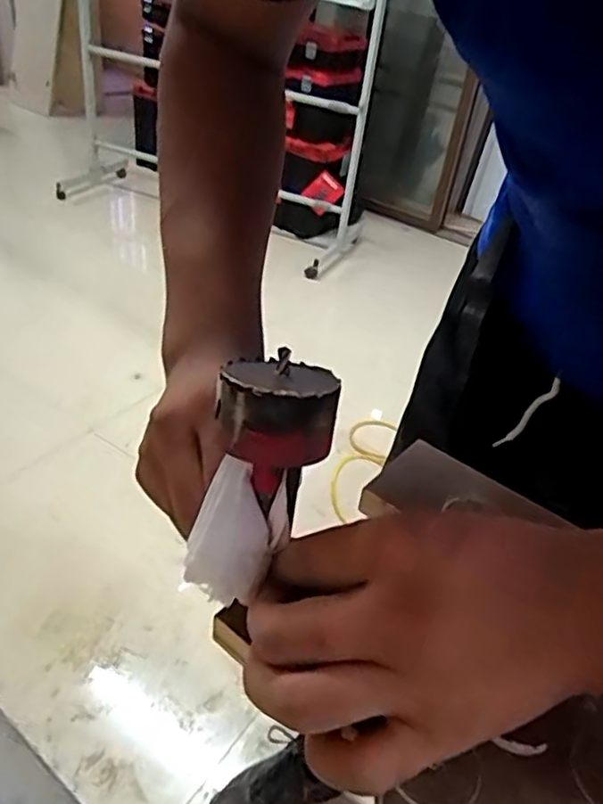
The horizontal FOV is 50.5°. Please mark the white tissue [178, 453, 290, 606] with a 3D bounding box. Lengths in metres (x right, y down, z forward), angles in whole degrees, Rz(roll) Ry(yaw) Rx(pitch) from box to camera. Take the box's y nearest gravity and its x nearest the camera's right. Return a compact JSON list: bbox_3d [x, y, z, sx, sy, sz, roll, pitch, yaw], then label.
[{"bbox_3d":[-0.025,0.054,0.262,0.035,0.008,0.054,27,77,-11],"label":"white tissue"}]

